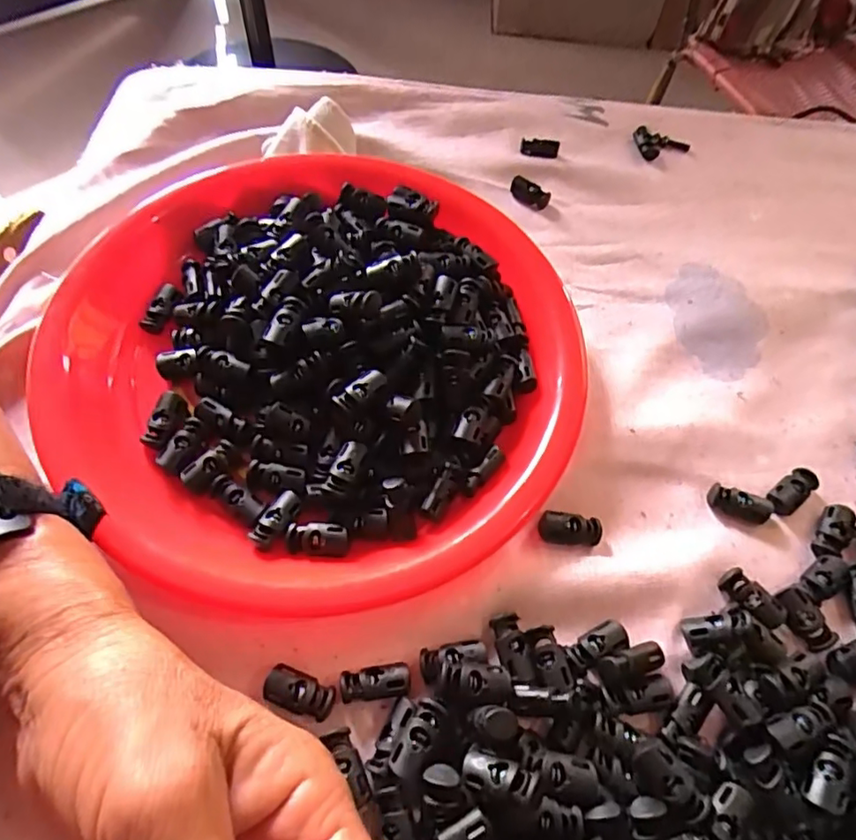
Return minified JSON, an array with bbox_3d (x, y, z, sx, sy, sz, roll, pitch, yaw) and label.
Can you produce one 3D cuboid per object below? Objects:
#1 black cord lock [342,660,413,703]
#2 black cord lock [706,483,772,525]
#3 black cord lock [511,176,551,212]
[{"bbox_3d":[-0.021,0.105,0.231,0.027,0.008,0.012,-3,59,-7],"label":"black cord lock"},{"bbox_3d":[0.151,0.040,0.282,0.028,0.007,0.012,23,59,9],"label":"black cord lock"},{"bbox_3d":[0.068,-0.154,0.393,0.026,0.010,0.015,31,61,14],"label":"black cord lock"}]

